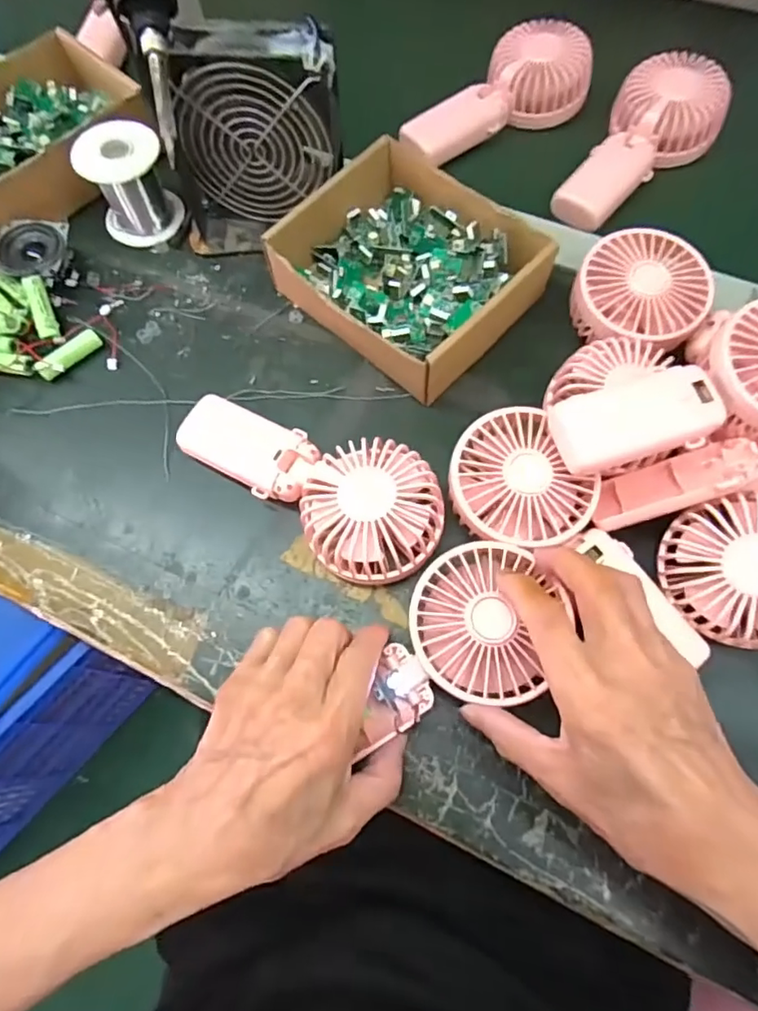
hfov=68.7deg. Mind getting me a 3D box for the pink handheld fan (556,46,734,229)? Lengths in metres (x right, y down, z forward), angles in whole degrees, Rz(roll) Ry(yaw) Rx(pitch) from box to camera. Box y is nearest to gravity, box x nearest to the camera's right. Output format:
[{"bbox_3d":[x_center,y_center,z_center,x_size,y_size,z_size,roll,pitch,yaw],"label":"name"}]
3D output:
[{"bbox_3d":[0.215,-0.303,0.470,0.088,0.040,0.178,41,86,14],"label":"pink handheld fan"}]

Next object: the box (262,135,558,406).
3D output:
[{"bbox_3d":[0.019,-0.175,0.416,0.143,0.059,0.175,-43,72,-13],"label":"box"}]

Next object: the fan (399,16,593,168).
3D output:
[{"bbox_3d":[0.098,-0.370,0.489,0.169,0.046,0.085,-24,69,-7],"label":"fan"}]

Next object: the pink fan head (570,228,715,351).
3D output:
[{"bbox_3d":[0.184,-0.148,0.391,0.083,0.035,0.086,-1,68,2],"label":"pink fan head"}]

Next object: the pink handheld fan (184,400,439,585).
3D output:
[{"bbox_3d":[-0.044,-0.022,0.359,0.187,0.051,0.085,32,73,14],"label":"pink handheld fan"}]

